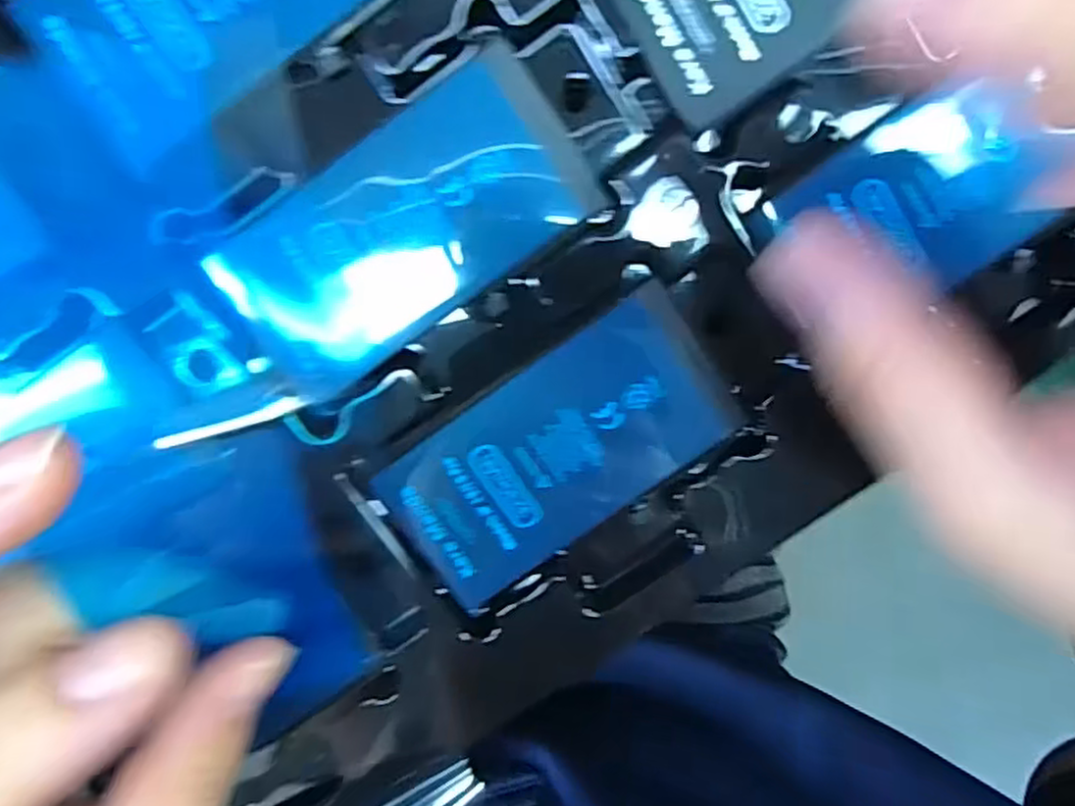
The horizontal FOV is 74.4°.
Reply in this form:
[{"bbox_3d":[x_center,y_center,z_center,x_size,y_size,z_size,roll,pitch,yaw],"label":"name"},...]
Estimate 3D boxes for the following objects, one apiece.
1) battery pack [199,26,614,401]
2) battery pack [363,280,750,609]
[{"bbox_3d":[-0.030,-0.039,0.162,0.083,0.004,0.044,-35,98,4],"label":"battery pack"},{"bbox_3d":[0.005,0.011,0.172,0.083,0.004,0.044,-36,98,4],"label":"battery pack"}]

